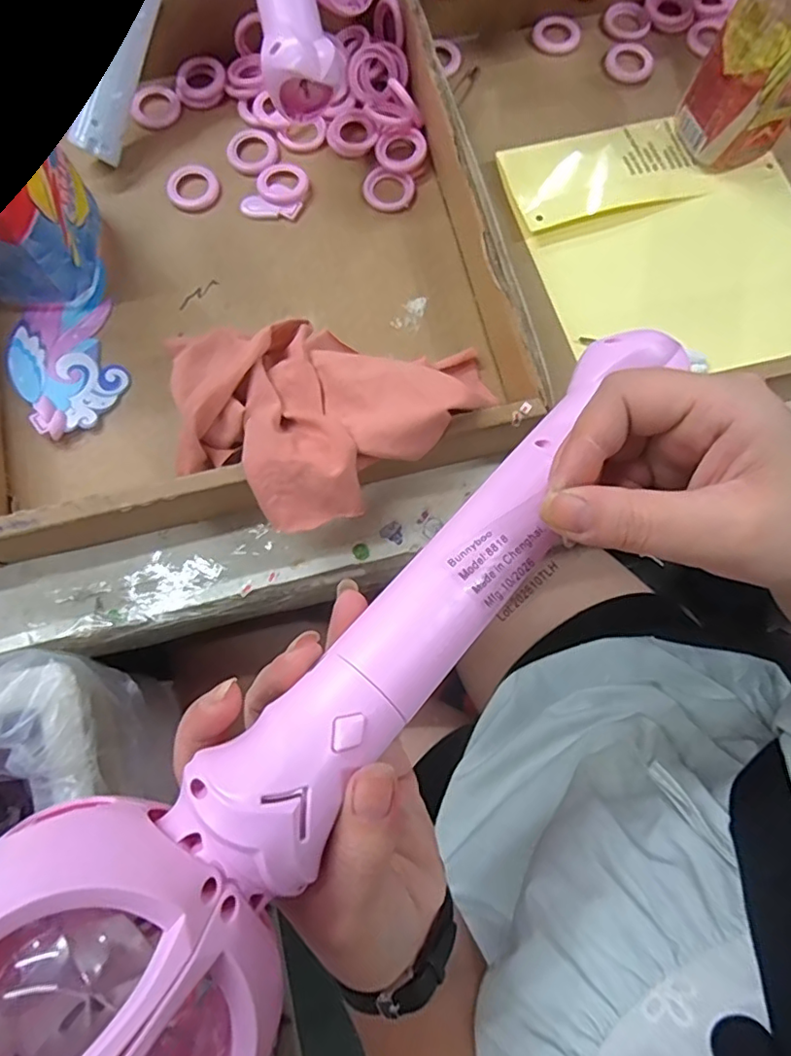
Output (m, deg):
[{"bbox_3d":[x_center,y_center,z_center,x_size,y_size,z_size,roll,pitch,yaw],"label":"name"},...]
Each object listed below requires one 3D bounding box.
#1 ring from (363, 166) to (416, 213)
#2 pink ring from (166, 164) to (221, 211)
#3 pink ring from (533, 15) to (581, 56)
[{"bbox_3d":[-0.005,-0.250,0.433,0.038,0.004,0.033,16,78,2],"label":"ring"},{"bbox_3d":[-0.149,-0.249,0.430,0.037,0.006,0.034,0,78,-1],"label":"pink ring"},{"bbox_3d":[0.130,-0.397,0.471,0.037,0.007,0.032,11,78,1],"label":"pink ring"}]

